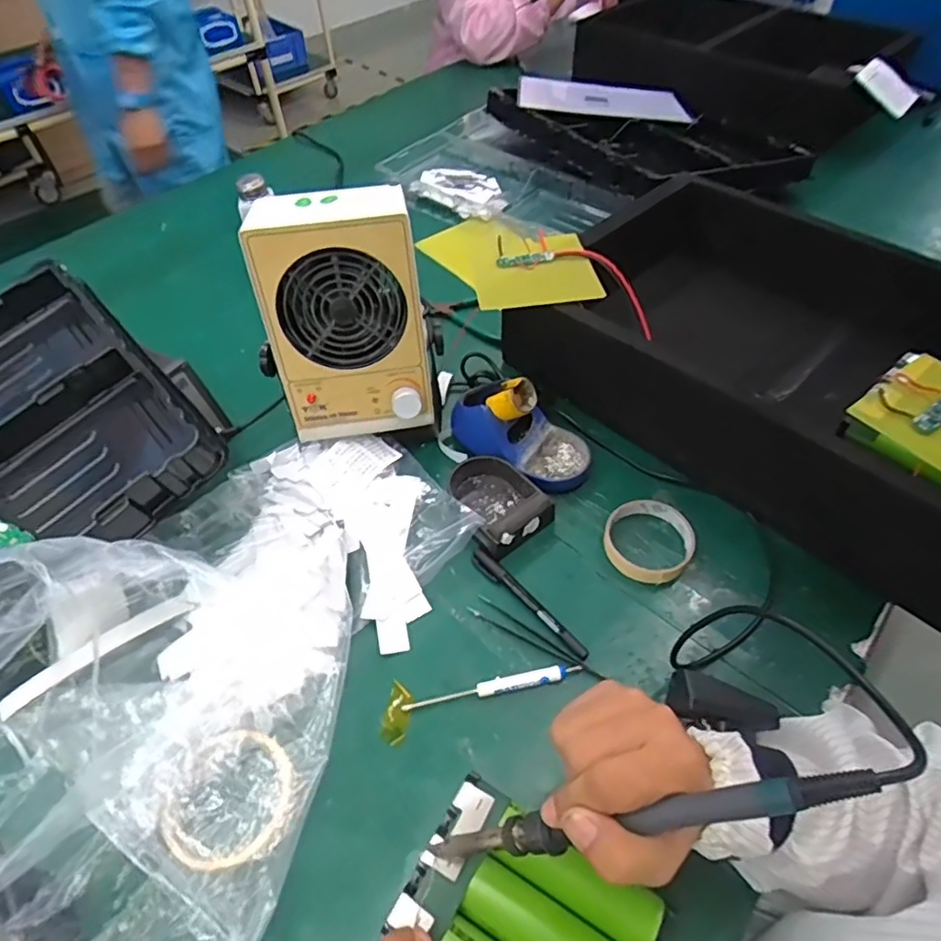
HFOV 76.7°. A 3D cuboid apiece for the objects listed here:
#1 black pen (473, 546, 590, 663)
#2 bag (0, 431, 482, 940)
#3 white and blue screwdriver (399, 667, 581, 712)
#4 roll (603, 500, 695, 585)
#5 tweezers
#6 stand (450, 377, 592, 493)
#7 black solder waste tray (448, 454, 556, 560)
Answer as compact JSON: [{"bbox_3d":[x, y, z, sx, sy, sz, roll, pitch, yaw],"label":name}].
[{"bbox_3d":[0.052,0.117,0.539,0.015,0.011,0.139,-38,60,-25],"label":"black pen"},{"bbox_3d":[-0.195,0.146,0.451,0.316,0.114,0.514,31,58,23],"label":"bag"},{"bbox_3d":[0.019,0.177,0.487,0.146,0.011,0.014,-10,52,-6],"label":"white and blue screwdriver"},{"bbox_3d":[0.169,0.067,0.567,0.082,0.022,0.082,-1,52,1],"label":"roll"},{"bbox_3d":[0.057,0.144,0.517,0.128,0.005,0.019,26,57,20],"label":"tweezers"},{"bbox_3d":[0.056,-0.049,0.627,0.155,0.082,0.084,31,59,23],"label":"stand"},{"bbox_3d":[0.020,0.024,0.596,0.078,0.032,0.111,-32,58,-22],"label":"black solder waste tray"}]

